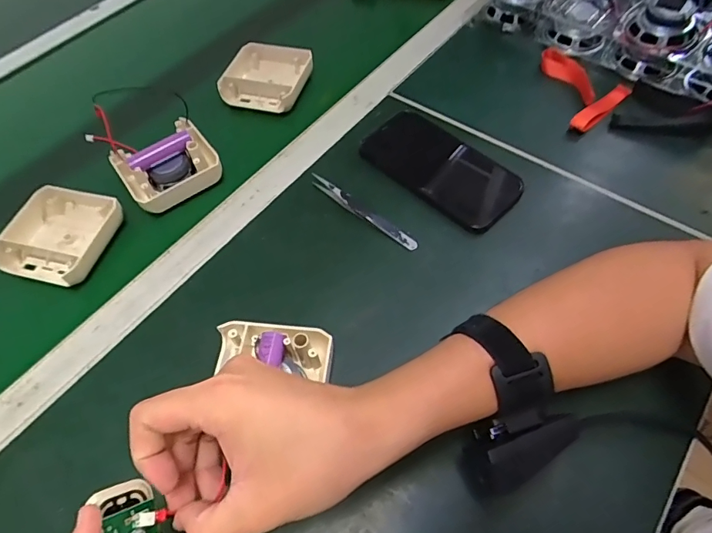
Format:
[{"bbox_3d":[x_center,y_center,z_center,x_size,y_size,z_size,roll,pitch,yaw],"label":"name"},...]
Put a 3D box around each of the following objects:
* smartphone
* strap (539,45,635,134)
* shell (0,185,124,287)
[{"bbox_3d":[0.087,-0.103,0.458,0.157,0.015,0.080,37,67,23],"label":"smartphone"},{"bbox_3d":[0.239,-0.202,0.508,0.107,0.017,0.100,38,68,23],"label":"strap"},{"bbox_3d":[-0.284,-0.031,0.433,0.095,0.024,0.095,10,59,9],"label":"shell"}]

